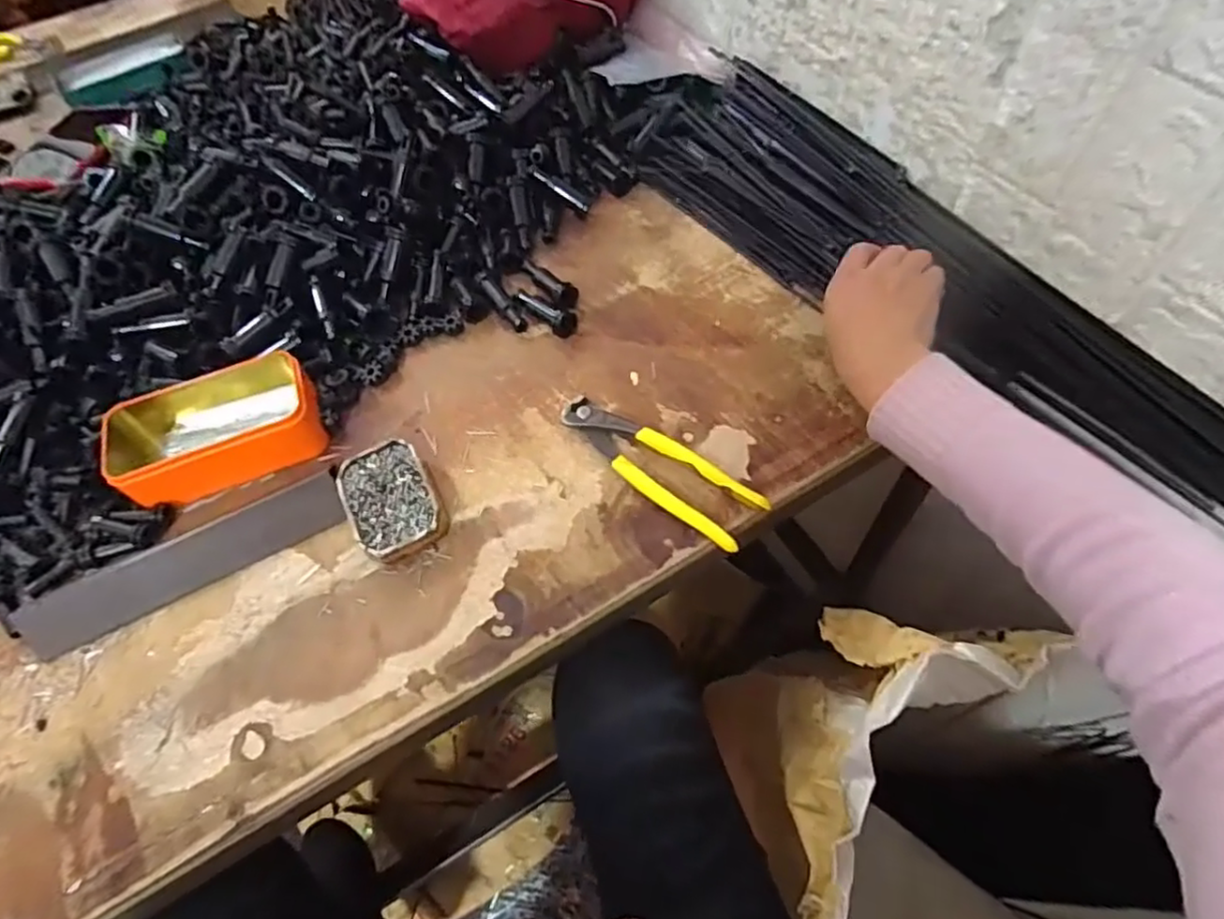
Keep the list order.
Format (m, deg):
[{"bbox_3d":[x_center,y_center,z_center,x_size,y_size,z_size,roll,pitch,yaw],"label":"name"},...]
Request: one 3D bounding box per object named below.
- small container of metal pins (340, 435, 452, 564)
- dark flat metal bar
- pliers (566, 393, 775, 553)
[{"bbox_3d":[-0.159,0.030,0.481,0.065,0.024,0.088,-25,60,-11],"label":"small container of metal pins"},{"bbox_3d":[-0.305,0.072,0.475,0.222,0.010,0.047,-27,60,-12],"label":"dark flat metal bar"},{"bbox_3d":[0.032,0.003,0.481,0.164,0.015,0.045,35,67,22],"label":"pliers"}]

